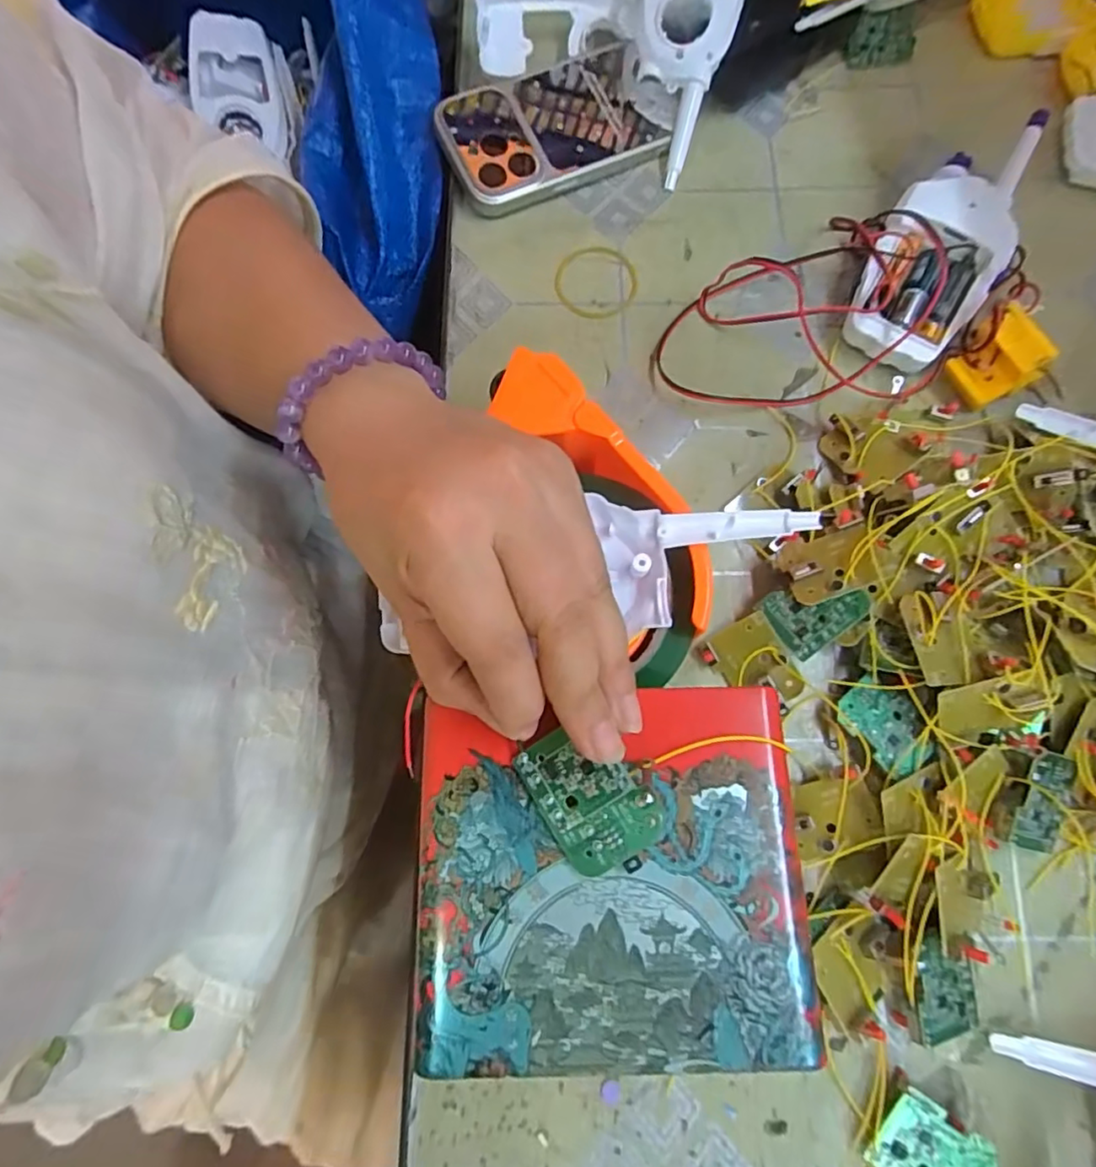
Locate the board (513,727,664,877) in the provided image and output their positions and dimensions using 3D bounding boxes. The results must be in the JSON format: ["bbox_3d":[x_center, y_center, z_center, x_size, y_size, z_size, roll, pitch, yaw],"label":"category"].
[{"bbox_3d":[0.012,0.064,0.179,0.032,0.004,0.042,-36,75,12],"label":"board"}]

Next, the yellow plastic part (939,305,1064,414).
[{"bbox_3d":[0.228,-0.112,0.305,0.020,0.046,0.032,-39,77,-9],"label":"yellow plastic part"}]

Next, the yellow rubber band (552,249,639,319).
[{"bbox_3d":[0.029,-0.177,0.348,0.047,0.004,0.050,0,75,1],"label":"yellow rubber band"}]

